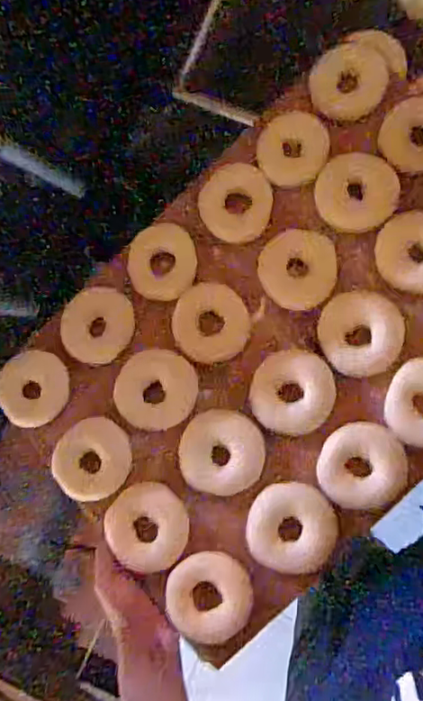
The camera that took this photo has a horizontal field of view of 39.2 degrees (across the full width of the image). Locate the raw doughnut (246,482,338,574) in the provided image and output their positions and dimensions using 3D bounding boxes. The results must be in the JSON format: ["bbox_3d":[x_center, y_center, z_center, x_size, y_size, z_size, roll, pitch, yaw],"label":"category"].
[{"bbox_3d":[0.085,0.187,0.634,0.091,0.025,0.089,2,83,1],"label":"raw doughnut"}]

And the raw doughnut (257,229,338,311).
[{"bbox_3d":[0.098,-0.093,0.677,0.084,0.017,0.091,0,69,2],"label":"raw doughnut"}]

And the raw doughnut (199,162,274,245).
[{"bbox_3d":[0.029,-0.176,0.706,0.084,0.016,0.096,-5,69,0],"label":"raw doughnut"}]

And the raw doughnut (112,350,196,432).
[{"bbox_3d":[-0.064,0.045,0.677,0.093,0.016,0.087,-1,69,2],"label":"raw doughnut"}]

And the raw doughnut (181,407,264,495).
[{"bbox_3d":[0.011,0.111,0.655,0.091,0.020,0.089,5,69,4],"label":"raw doughnut"}]

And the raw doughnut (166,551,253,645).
[{"bbox_3d":[0.000,0.259,0.628,0.083,0.017,0.090,-1,69,2],"label":"raw doughnut"}]

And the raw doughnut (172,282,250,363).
[{"bbox_3d":[-0.001,-0.033,0.685,0.085,0.020,0.090,-7,69,-1],"label":"raw doughnut"}]

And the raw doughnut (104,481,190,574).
[{"bbox_3d":[-0.071,0.191,0.647,0.088,0.017,0.089,2,69,3],"label":"raw doughnut"}]

